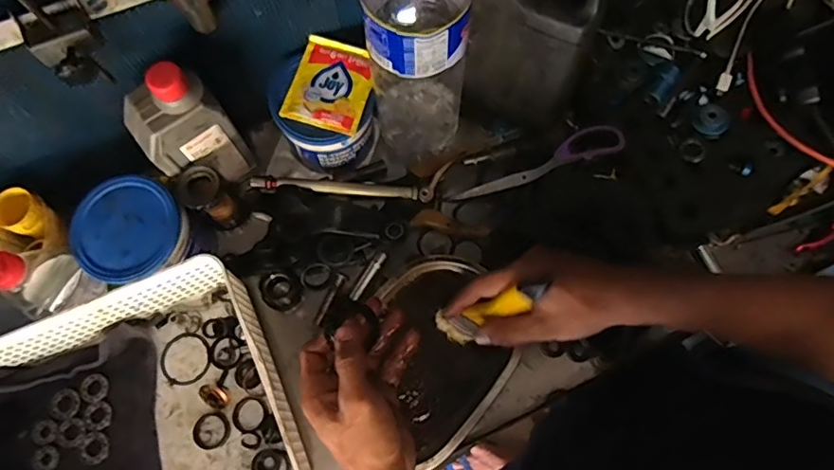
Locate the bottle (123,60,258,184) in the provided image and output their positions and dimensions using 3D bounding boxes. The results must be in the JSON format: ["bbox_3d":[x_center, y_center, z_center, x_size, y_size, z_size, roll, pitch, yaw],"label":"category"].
[{"bbox_3d":[-0.223,-0.096,0.523,0.081,0.162,0.061,-40,76,-10],"label":"bottle"}]

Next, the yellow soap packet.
[{"bbox_3d":[-0.087,-0.154,0.546,0.080,0.011,0.094,16,74,6],"label":"yellow soap packet"}]

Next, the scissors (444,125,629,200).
[{"bbox_3d":[0.125,-0.073,0.584,0.193,0.015,0.034,-22,73,17],"label":"scissors"}]

